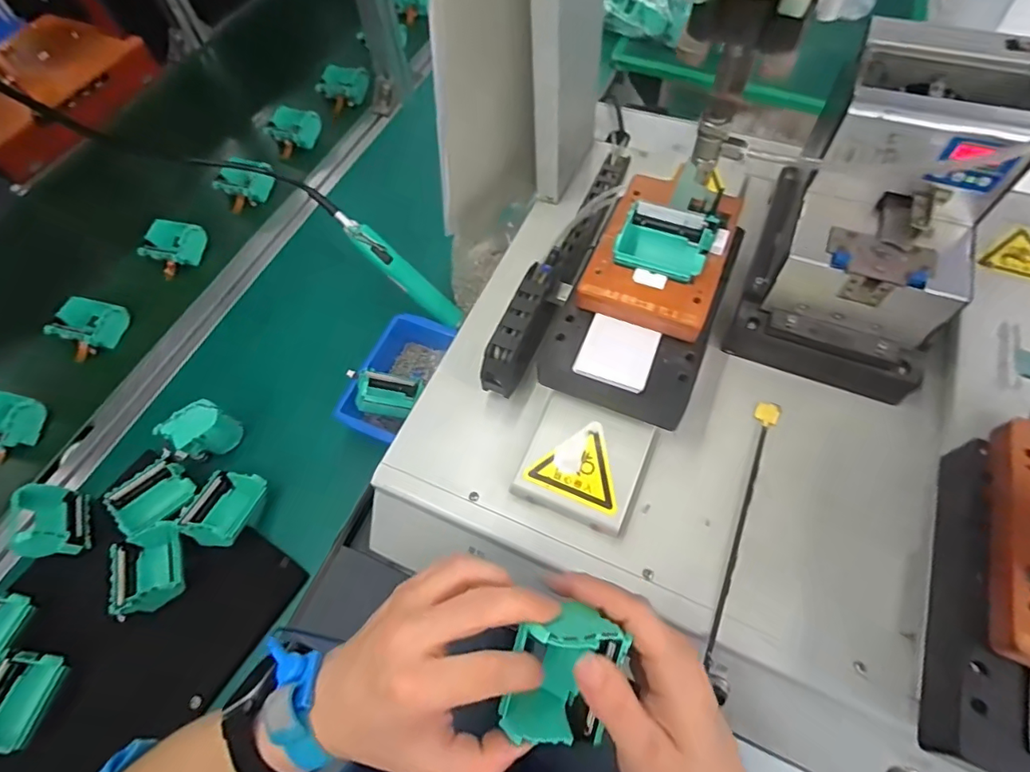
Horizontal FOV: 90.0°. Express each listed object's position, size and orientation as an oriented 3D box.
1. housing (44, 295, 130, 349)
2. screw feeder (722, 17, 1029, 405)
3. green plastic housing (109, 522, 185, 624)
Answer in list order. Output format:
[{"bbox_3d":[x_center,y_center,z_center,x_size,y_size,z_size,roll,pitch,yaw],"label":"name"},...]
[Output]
[{"bbox_3d":[-0.535,-0.077,0.654,0.074,0.040,0.061,11,63,9],"label":"housing"},{"bbox_3d":[0.290,-0.130,0.415,0.147,0.181,0.208,19,65,13],"label":"screw feeder"},{"bbox_3d":[-0.347,0.173,0.488,0.064,0.038,0.072,-20,62,-7],"label":"green plastic housing"}]

